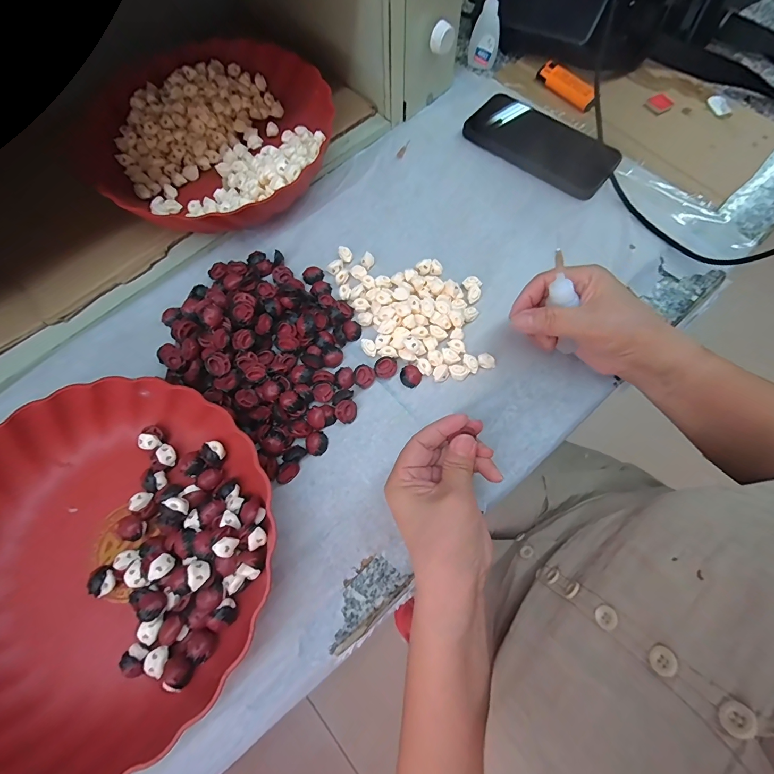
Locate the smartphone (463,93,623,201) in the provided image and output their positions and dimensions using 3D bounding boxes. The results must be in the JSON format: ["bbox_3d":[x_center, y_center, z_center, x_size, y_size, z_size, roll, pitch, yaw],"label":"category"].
[{"bbox_3d":[0.171,-0.270,0.410,0.162,0.018,0.074,36,74,13],"label":"smartphone"}]

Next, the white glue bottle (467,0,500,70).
[{"bbox_3d":[0.122,-0.440,0.443,0.037,0.078,0.031,11,70,5],"label":"white glue bottle"}]

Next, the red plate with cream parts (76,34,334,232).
[{"bbox_3d":[-0.179,-0.262,0.390,0.240,0.058,0.229,0,70,1],"label":"red plate with cream parts"}]

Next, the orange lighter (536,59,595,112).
[{"bbox_3d":[0.218,-0.363,0.443,0.018,0.020,0.087,-34,73,-11],"label":"orange lighter"}]

